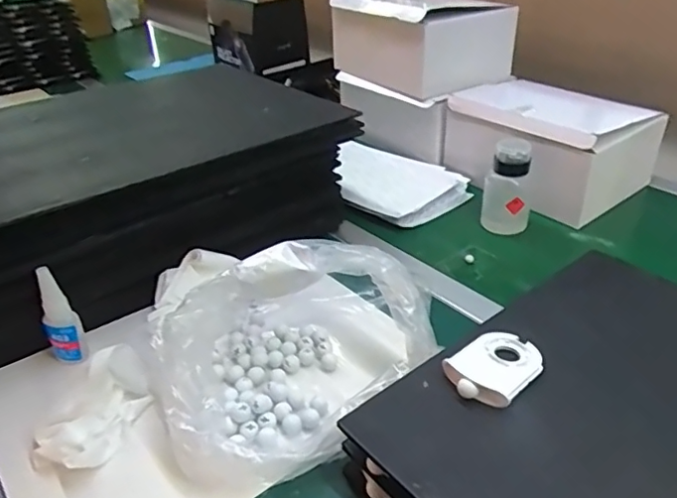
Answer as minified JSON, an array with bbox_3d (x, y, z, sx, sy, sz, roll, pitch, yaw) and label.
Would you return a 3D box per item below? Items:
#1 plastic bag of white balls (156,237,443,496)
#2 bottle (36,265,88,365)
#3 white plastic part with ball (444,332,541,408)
[{"bbox_3d":[-0.042,0.079,0.523,0.237,0.138,0.225,-15,34,-19],"label":"plastic bag of white balls"},{"bbox_3d":[-0.268,0.066,0.540,0.030,0.109,0.022,-16,34,-20],"label":"bottle"},{"bbox_3d":[0.129,0.095,0.463,0.057,0.016,0.087,26,42,38],"label":"white plastic part with ball"}]

